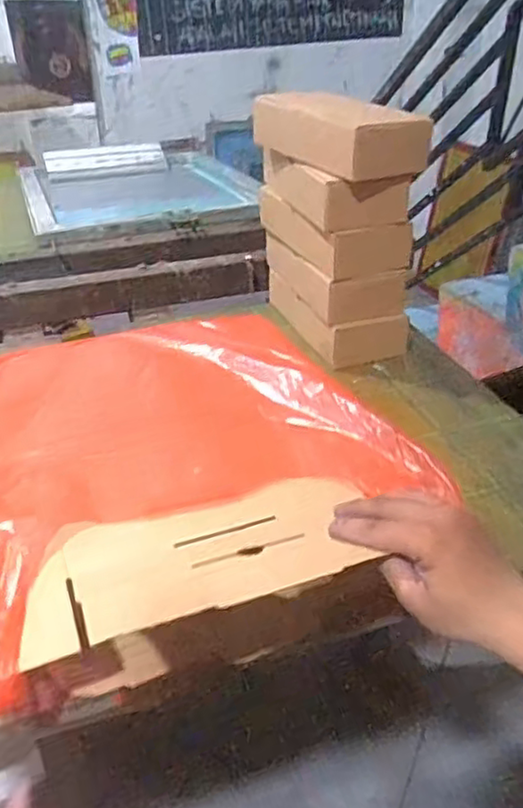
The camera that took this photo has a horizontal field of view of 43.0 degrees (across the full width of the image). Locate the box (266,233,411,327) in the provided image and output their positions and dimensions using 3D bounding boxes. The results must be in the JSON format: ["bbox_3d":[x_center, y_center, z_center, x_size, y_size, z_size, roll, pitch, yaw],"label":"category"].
[{"bbox_3d":[0.096,-0.186,0.916,0.103,0.063,0.226,-11,35,-18],"label":"box"}]

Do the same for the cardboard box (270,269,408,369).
[{"bbox_3d":[0.101,-0.134,0.936,0.103,0.056,0.238,-12,35,-19],"label":"cardboard box"}]

